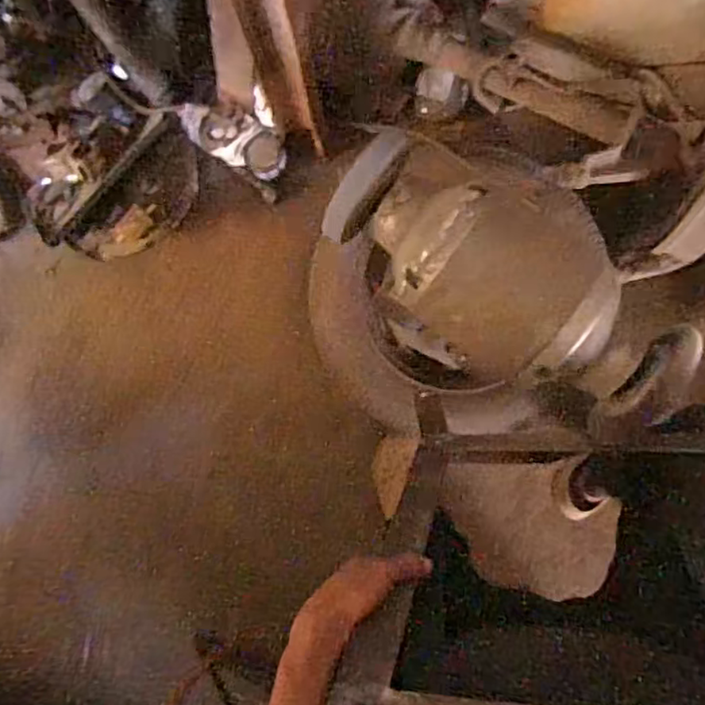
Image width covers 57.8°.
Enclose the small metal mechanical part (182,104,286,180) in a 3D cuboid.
[{"bbox_3d":[-0.219,-0.400,1.201,0.198,0.058,0.090,25,94,4],"label":"small metal mechanical part"}]

